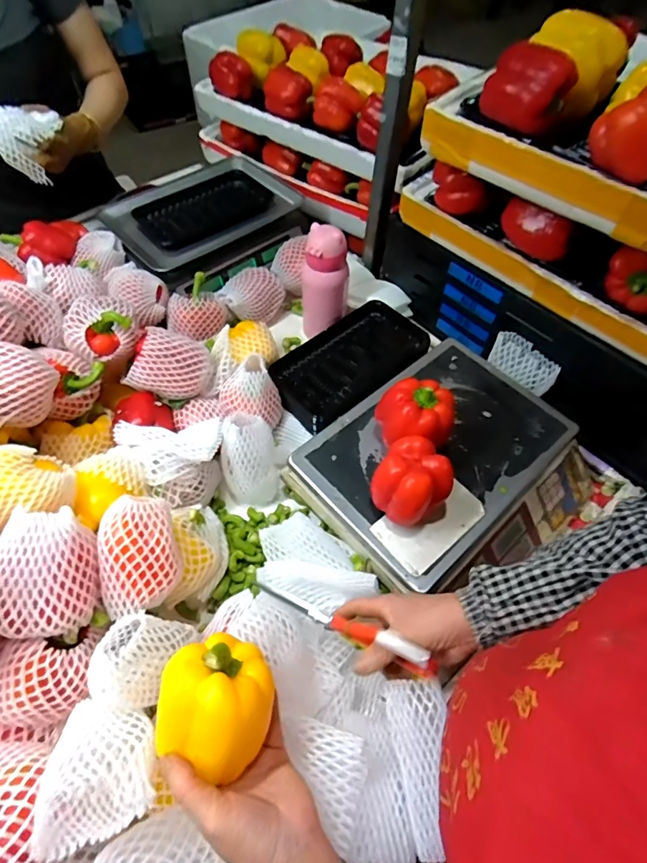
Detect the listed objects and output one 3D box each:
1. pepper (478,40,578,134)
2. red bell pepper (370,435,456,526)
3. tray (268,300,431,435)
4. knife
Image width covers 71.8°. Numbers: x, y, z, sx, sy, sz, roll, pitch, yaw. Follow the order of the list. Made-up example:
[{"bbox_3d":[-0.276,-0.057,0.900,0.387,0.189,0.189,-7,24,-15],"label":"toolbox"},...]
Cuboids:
[{"bbox_3d":[0.235,-0.399,0.517,0.087,0.068,0.058,34,62,20],"label":"pepper"},{"bbox_3d":[0.098,0.062,0.509,0.077,0.080,0.080,37,63,21],"label":"red bell pepper"},{"bbox_3d":[0.036,-0.115,0.708,0.249,0.032,0.140,-35,64,-22],"label":"tray"},{"bbox_3d":[0.009,0.193,0.455,0.197,0.034,0.016,5,50,39],"label":"knife"}]

